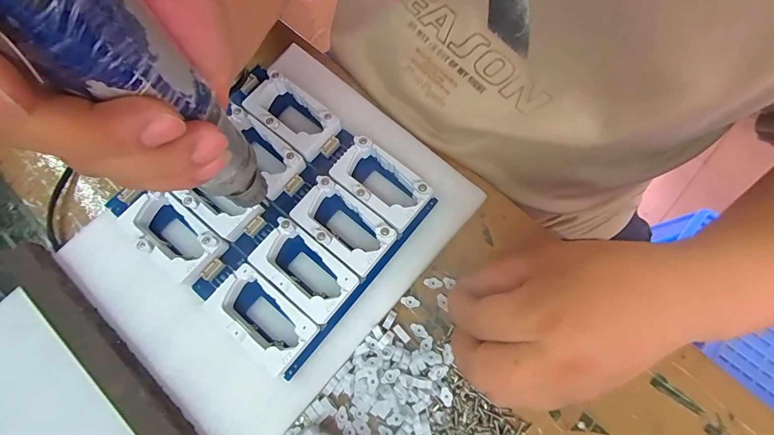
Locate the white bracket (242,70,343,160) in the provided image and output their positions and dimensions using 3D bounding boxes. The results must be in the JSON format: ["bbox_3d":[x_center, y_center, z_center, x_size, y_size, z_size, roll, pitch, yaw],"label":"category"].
[{"bbox_3d":[-0.074,-0.078,0.282,0.070,0.019,0.039,38,79,9],"label":"white bracket"}]

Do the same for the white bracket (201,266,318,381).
[{"bbox_3d":[-0.083,0.067,0.241,0.070,0.018,0.040,37,79,9],"label":"white bracket"}]

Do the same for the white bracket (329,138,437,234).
[{"bbox_3d":[-0.004,-0.026,0.266,0.070,0.019,0.043,40,79,9],"label":"white bracket"}]

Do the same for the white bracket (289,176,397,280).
[{"bbox_3d":[-0.031,0.006,0.258,0.069,0.019,0.038,39,79,9],"label":"white bracket"}]

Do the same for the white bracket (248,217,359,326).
[{"bbox_3d":[-0.056,0.037,0.250,0.070,0.018,0.038,38,79,9],"label":"white bracket"}]

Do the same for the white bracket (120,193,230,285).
[{"bbox_3d":[-0.151,0.012,0.255,0.070,0.023,0.038,39,79,9],"label":"white bracket"}]

